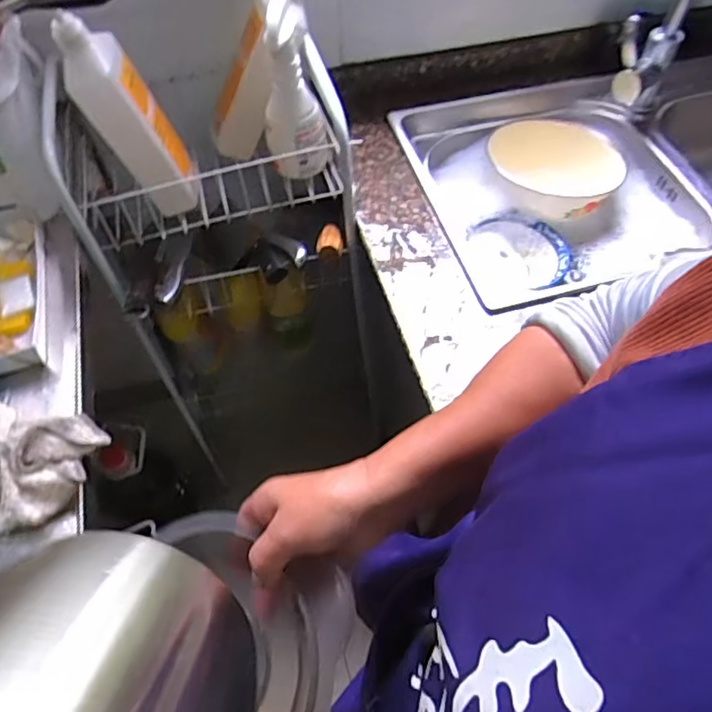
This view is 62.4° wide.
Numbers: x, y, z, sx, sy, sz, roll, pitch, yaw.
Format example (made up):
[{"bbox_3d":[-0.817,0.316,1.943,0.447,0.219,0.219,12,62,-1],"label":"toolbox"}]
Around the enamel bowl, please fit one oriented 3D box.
[{"bbox_3d":[0.297,-0.280,0.920,0.189,0.089,0.206,0,56,0],"label":"enamel bowl"}]

